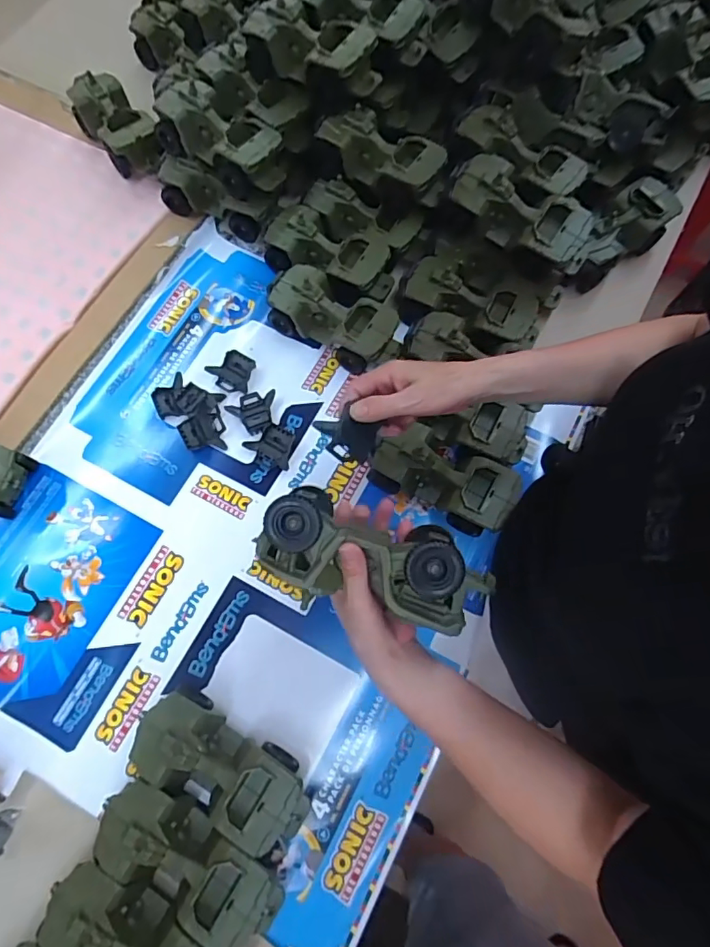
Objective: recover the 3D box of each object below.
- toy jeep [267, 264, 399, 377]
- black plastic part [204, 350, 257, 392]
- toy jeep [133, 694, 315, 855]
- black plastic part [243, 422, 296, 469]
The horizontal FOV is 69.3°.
[{"bbox_3d":[-0.028,-0.208,0.699,0.172,0.075,0.086,32,75,9],"label":"toy jeep"},{"bbox_3d":[-0.171,-0.143,0.708,0.057,0.015,0.056,15,73,4],"label":"black plastic part"},{"bbox_3d":[-0.136,0.307,0.533,0.188,0.077,0.083,28,74,8],"label":"toy jeep"},{"bbox_3d":[-0.112,-0.037,0.675,0.059,0.012,0.057,11,73,3],"label":"black plastic part"}]

